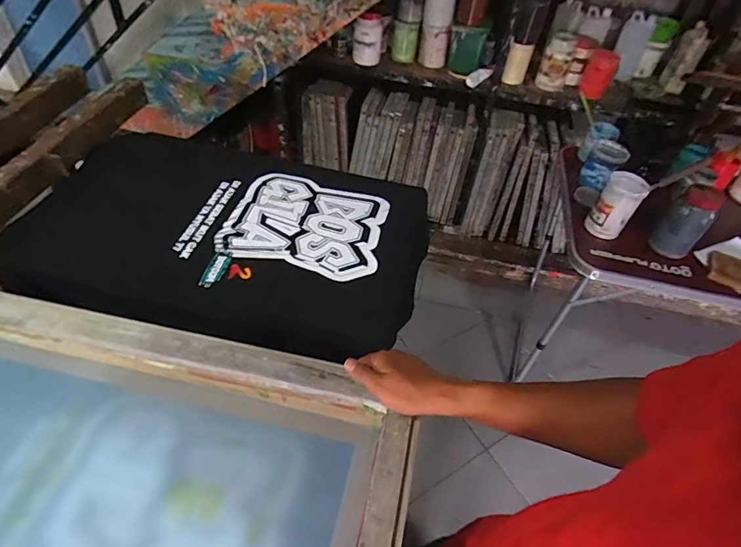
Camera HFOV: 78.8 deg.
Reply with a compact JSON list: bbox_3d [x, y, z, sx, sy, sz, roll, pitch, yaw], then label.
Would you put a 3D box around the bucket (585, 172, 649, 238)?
[{"bbox_3d":[0.634,-0.168,1.177,0.092,0.161,0.113,30,51,20],"label":"bucket"}]

